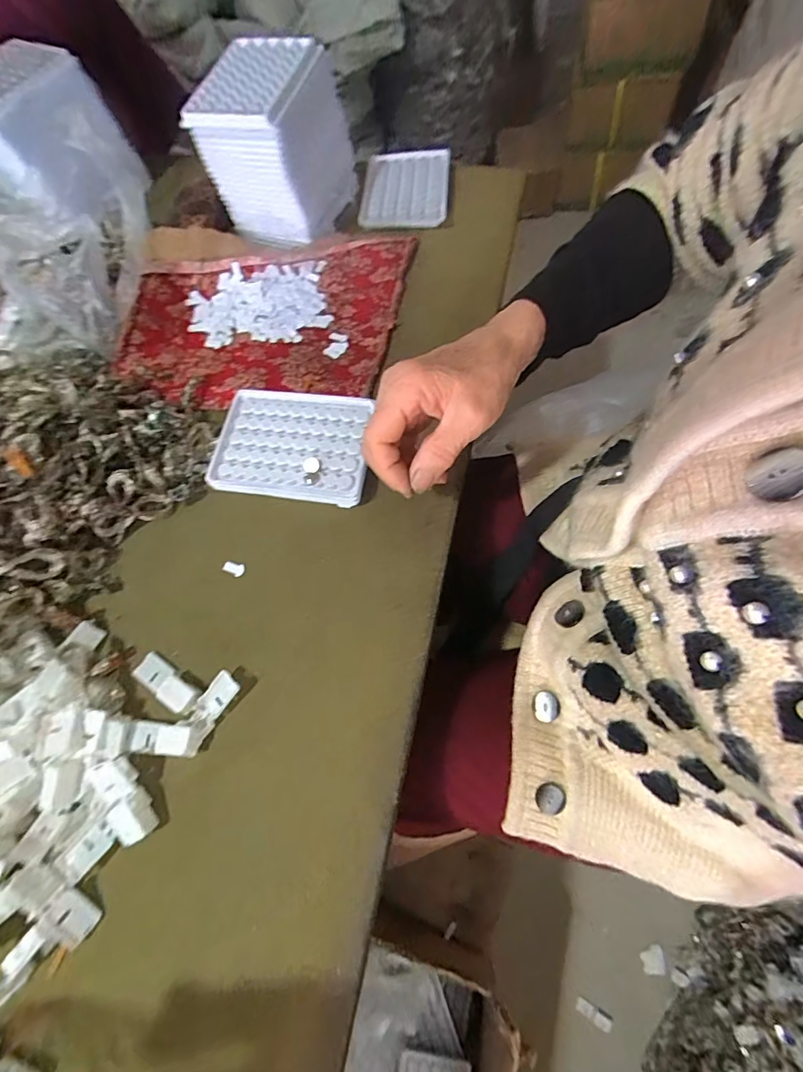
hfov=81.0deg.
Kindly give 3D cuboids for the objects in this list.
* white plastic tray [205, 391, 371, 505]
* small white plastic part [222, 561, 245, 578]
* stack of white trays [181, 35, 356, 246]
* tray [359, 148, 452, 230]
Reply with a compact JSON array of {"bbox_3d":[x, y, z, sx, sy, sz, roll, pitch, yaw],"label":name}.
[{"bbox_3d":[-0.091,-0.077,0.402,0.130,0.022,0.095,7,66,8],"label":"white plastic tray"},{"bbox_3d":[-0.134,0.026,0.375,0.018,0.004,0.010,23,70,12],"label":"small white plastic part"},{"bbox_3d":[-0.121,-0.395,0.481,0.105,0.121,0.139,20,69,14],"label":"stack of white trays"},{"bbox_3d":[0.006,-0.400,0.536,0.096,0.010,0.124,3,66,6],"label":"tray"}]

